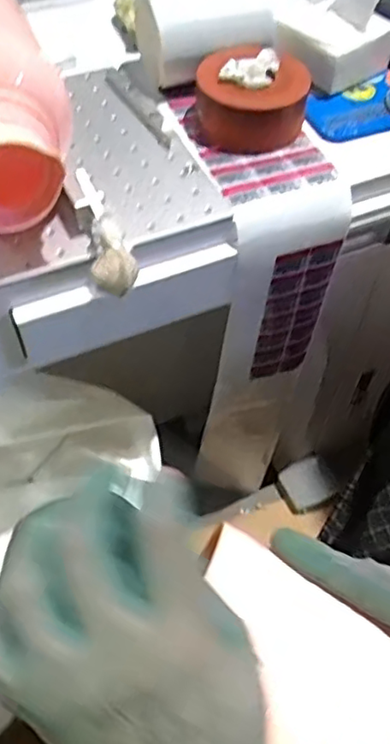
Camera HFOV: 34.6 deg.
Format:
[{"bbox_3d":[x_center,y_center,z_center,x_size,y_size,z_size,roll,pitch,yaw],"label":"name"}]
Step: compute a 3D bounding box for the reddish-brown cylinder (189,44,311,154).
[{"bbox_3d":[0.047,-0.243,0.548,0.102,0.050,0.096,7,55,3],"label":"reddish-brown cylinder"}]

